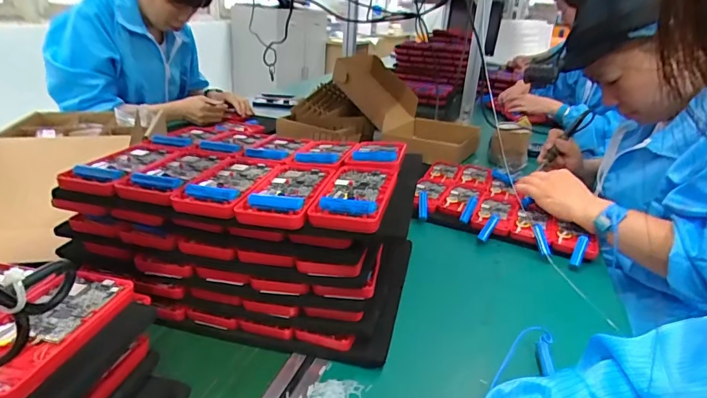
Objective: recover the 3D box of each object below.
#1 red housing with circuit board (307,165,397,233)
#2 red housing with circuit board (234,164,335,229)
[{"bbox_3d":[0.003,-0.008,0.410,0.064,0.013,0.124,8,25,10],"label":"red housing with circuit board"},{"bbox_3d":[-0.063,-0.011,0.417,0.065,0.015,0.125,8,25,10],"label":"red housing with circuit board"}]

